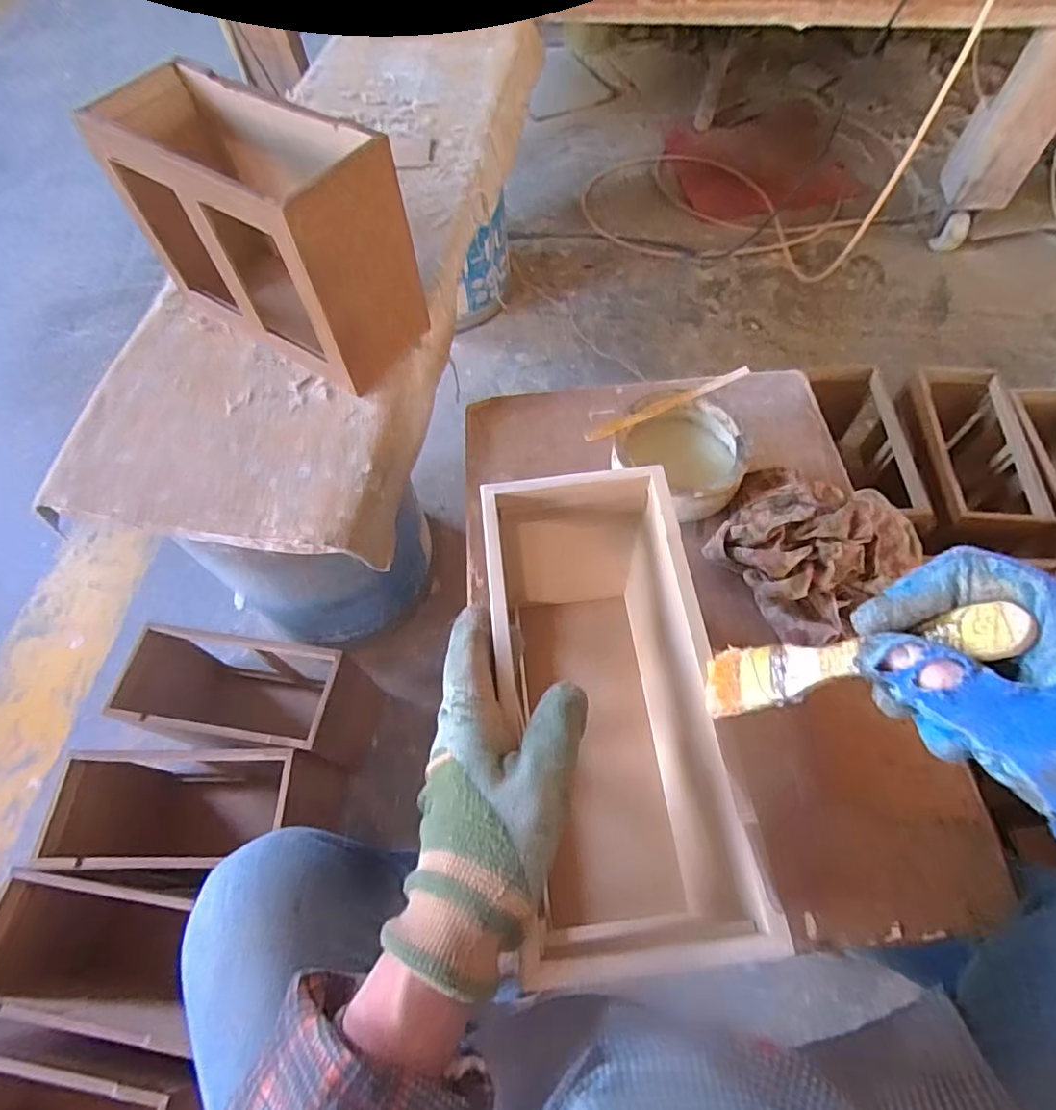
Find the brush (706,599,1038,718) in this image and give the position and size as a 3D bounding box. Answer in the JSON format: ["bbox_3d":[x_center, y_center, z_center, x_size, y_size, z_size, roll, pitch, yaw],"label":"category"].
[{"bbox_3d":[0.146,0.049,0.273,0.008,0.141,0.034,22,57,-33],"label":"brush"}]

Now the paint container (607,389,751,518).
[{"bbox_3d":[0.158,-0.099,0.604,0.127,0.078,0.130,-1,63,2],"label":"paint container"}]

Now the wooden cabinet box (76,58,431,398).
[{"bbox_3d":[-0.270,-0.334,0.618,0.284,0.221,0.131,30,68,17],"label":"wooden cabinet box"}]

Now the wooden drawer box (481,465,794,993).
[{"bbox_3d":[0.049,0.114,0.423,0.122,0.218,0.280,-7,63,-1],"label":"wooden drawer box"}]

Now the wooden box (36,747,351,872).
[{"bbox_3d":[-0.470,0.385,0.878,0.369,0.300,0.166,2,63,4],"label":"wooden box"}]

